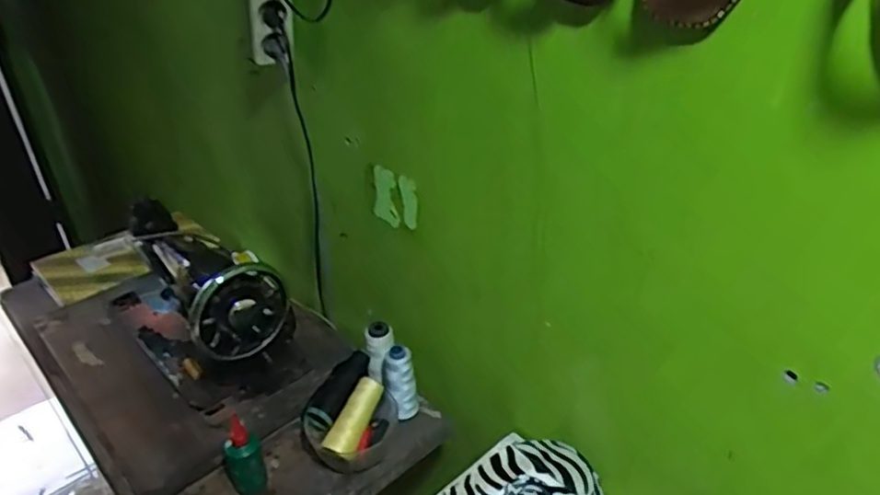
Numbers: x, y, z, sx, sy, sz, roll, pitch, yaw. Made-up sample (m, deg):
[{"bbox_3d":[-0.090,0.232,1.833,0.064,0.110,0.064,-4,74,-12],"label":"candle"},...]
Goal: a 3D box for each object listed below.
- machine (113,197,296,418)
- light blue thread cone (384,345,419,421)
[{"bbox_3d":[-0.387,0.065,1.009,0.184,0.209,0.361,-26,38,-33],"label":"machine"},{"bbox_3d":[-0.055,0.190,0.893,0.041,0.109,0.036,-8,32,-8],"label":"light blue thread cone"}]

